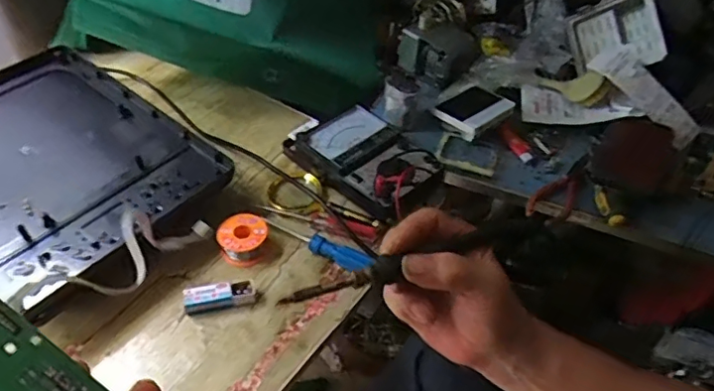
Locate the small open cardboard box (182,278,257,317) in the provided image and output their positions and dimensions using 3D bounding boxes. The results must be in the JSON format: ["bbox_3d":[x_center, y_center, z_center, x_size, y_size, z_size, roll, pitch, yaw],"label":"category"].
[{"bbox_3d":[-0.142,0.105,0.580,0.071,0.022,0.023,-8,47,-12],"label":"small open cardboard box"}]

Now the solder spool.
[{"bbox_3d":[-0.126,0.048,0.629,0.049,0.029,0.054,35,53,27],"label":"solder spool"}]

